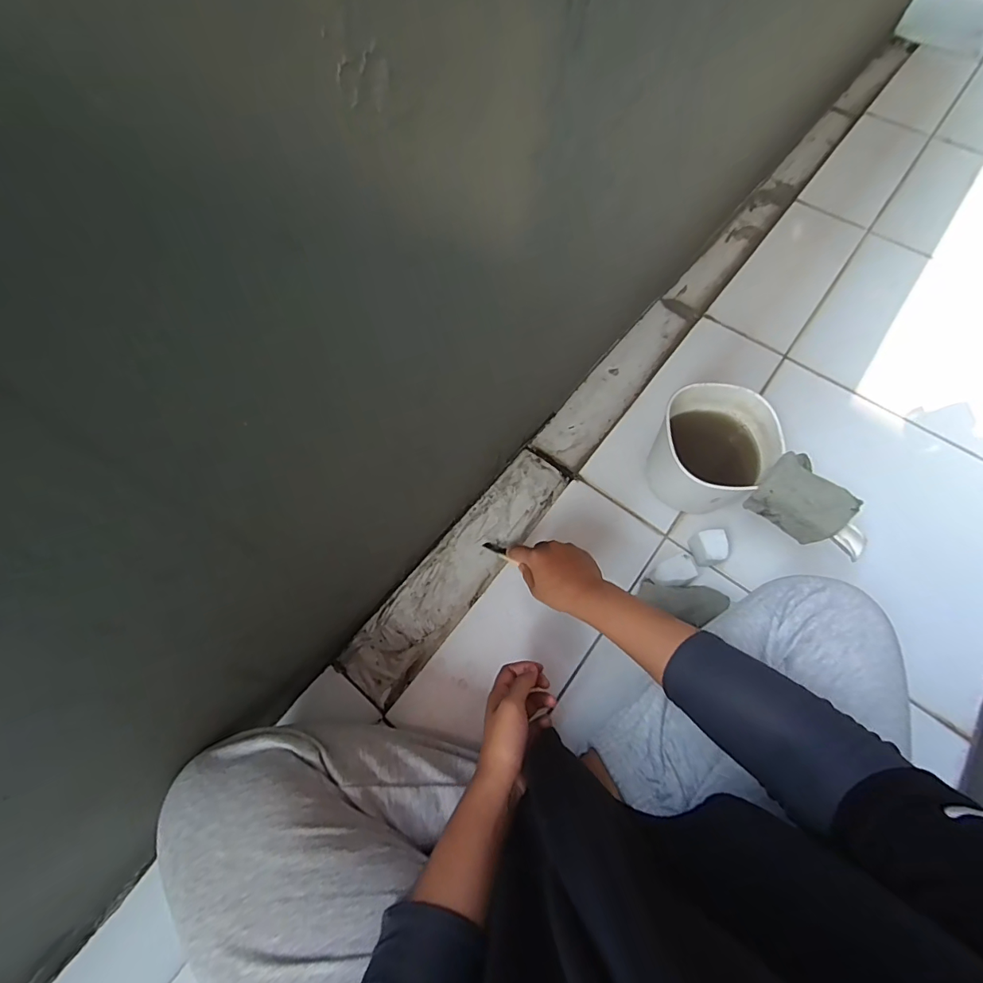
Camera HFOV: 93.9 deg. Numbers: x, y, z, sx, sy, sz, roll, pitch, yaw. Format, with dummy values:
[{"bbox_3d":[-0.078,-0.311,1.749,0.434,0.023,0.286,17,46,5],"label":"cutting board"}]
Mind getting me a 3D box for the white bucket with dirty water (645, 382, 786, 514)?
[{"bbox_3d":[0.280,-0.044,0.618,0.156,0.147,0.143,-33,69,-14],"label":"white bucket with dirty water"}]

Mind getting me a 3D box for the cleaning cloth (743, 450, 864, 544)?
[{"bbox_3d":[0.367,0.010,0.544,0.096,0.046,0.085,42,71,16],"label":"cleaning cloth"}]

